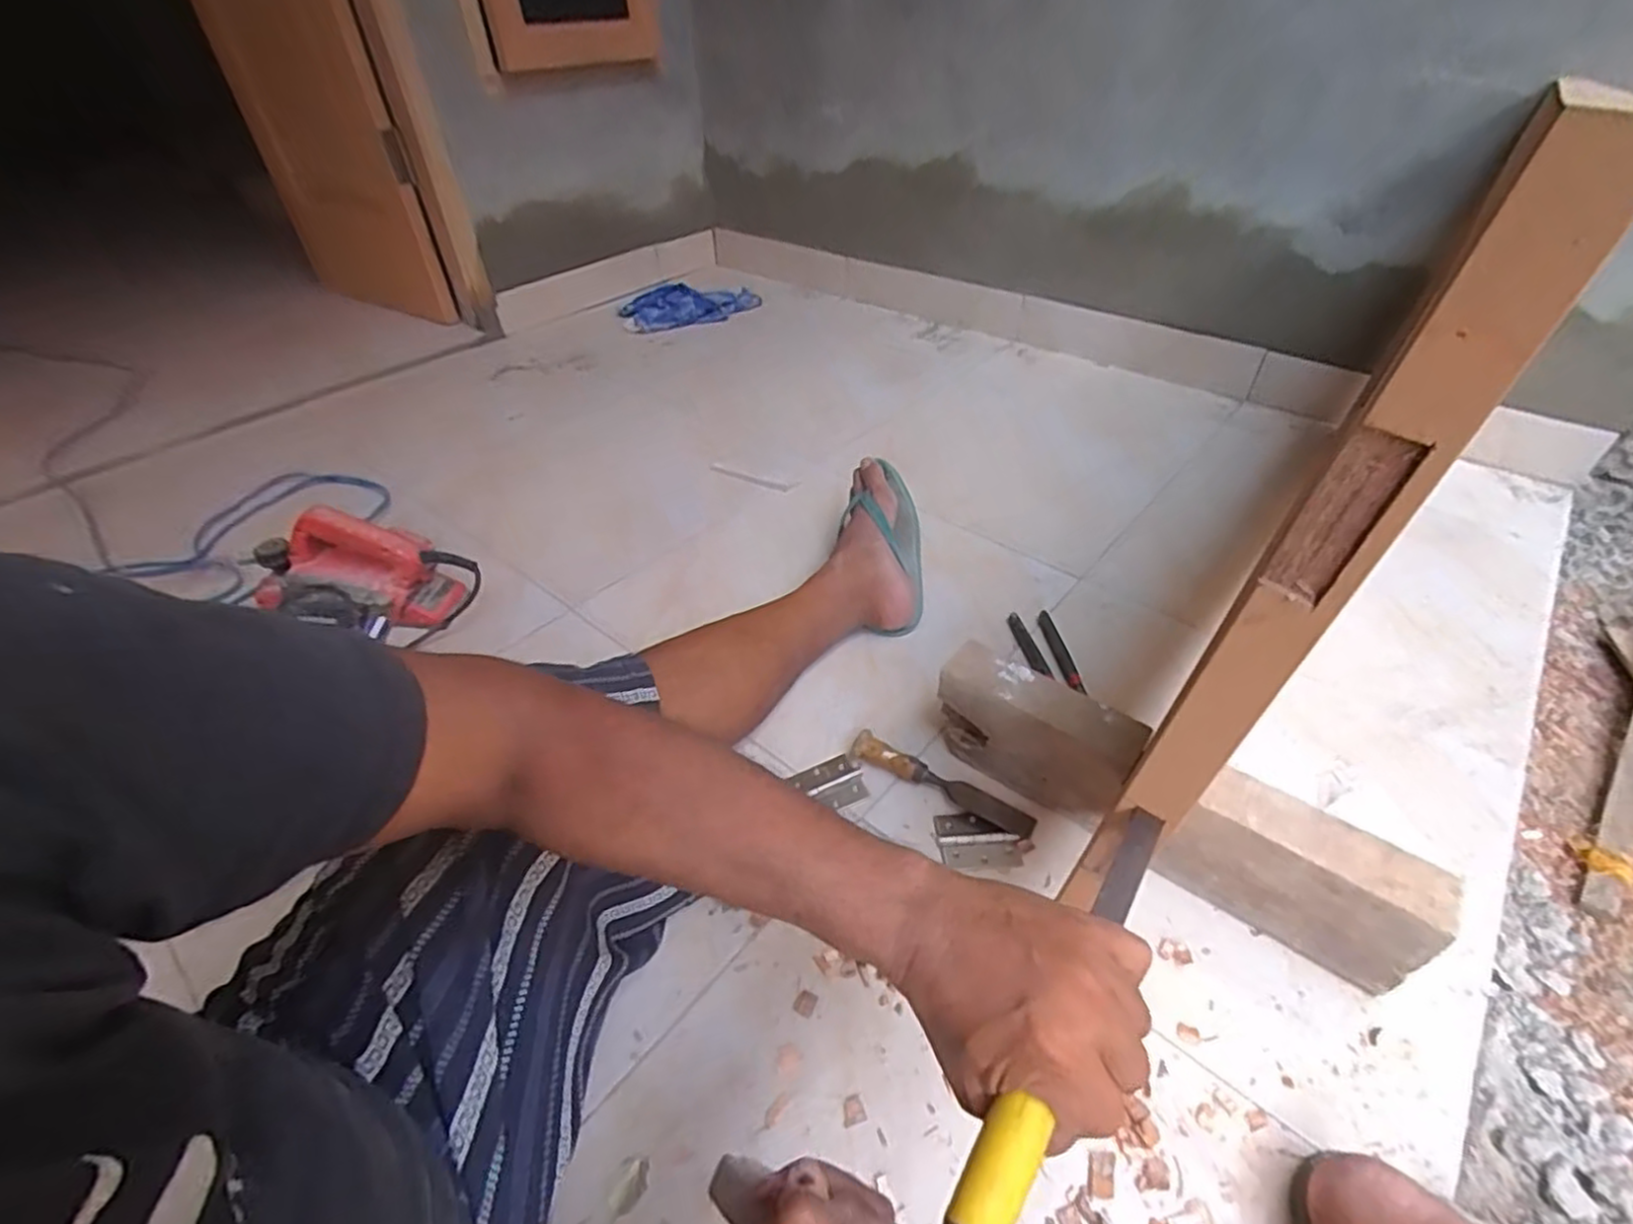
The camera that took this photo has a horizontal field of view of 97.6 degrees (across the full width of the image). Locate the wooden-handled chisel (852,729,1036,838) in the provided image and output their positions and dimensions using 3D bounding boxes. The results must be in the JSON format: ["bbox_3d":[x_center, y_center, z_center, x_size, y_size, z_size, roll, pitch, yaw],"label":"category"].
[{"bbox_3d":[0.128,0.174,0.729,0.191,0.030,0.030,20,47,22],"label":"wooden-handled chisel"}]

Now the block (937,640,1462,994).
[{"bbox_3d":[0.308,0.173,0.658,0.420,0.122,0.070,28,51,29],"label":"block"}]

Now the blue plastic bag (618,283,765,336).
[{"bbox_3d":[-0.312,-0.746,1.742,0.346,0.070,0.133,-4,42,-2],"label":"blue plastic bag"}]

